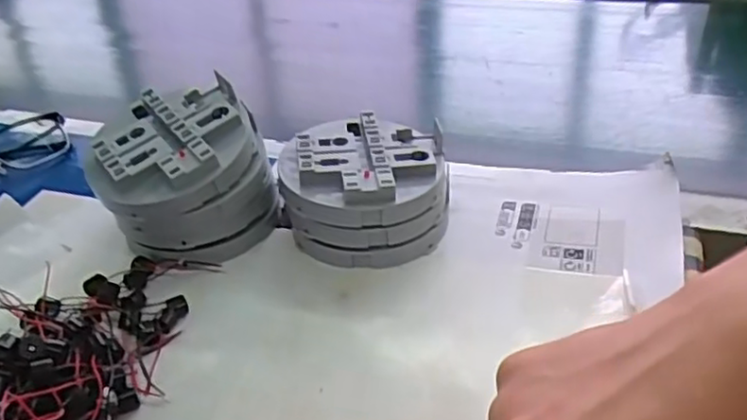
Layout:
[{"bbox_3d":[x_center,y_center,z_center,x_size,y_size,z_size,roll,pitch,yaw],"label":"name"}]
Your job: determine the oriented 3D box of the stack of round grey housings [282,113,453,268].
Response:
[{"bbox_3d":[-0.004,-0.016,0.436,0.098,0.057,0.098,-1,37,4],"label":"stack of round grey housings"}]

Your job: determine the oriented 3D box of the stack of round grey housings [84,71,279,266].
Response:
[{"bbox_3d":[-0.121,-0.022,0.433,0.105,0.079,0.093,-16,38,-16],"label":"stack of round grey housings"}]

